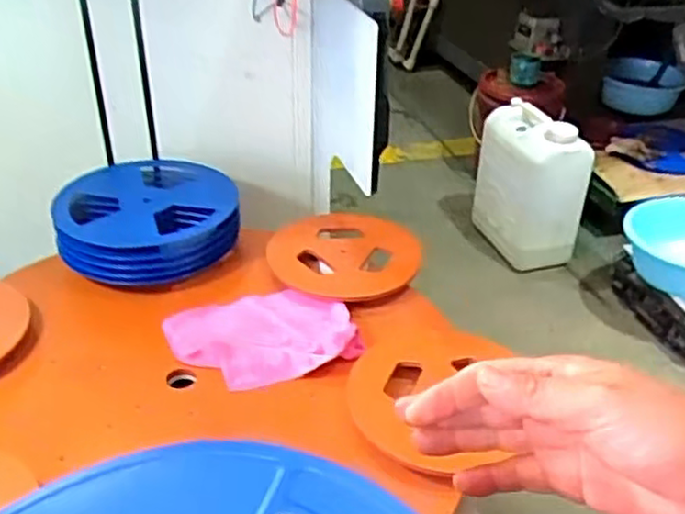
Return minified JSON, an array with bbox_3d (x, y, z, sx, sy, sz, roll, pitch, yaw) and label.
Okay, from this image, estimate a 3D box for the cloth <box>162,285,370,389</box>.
[{"bbox_3d":[-0.129,0.119,1.161,0.288,0.049,0.212,-8,34,-16],"label":"cloth"}]

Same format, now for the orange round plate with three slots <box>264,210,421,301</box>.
[{"bbox_3d":[0.001,-0.007,1.341,0.272,0.016,0.256,-1,38,0],"label":"orange round plate with three slots"}]

